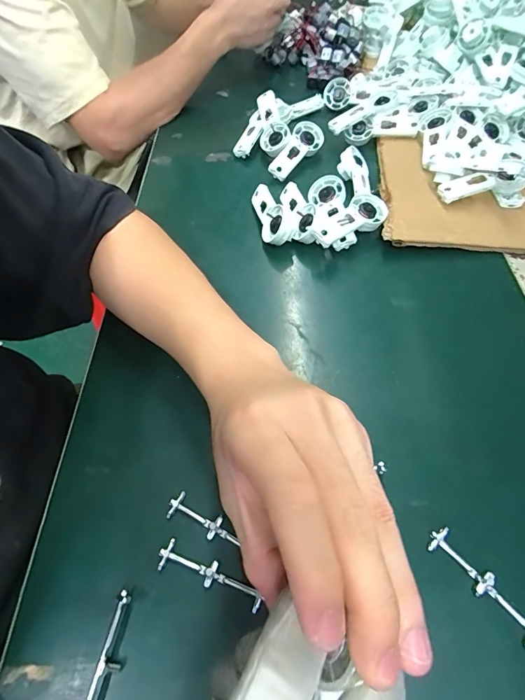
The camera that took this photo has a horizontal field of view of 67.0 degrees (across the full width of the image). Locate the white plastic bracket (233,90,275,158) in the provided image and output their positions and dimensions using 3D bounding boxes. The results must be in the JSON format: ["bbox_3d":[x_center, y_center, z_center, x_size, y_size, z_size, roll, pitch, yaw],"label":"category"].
[{"bbox_3d":[-0.008,-0.301,0.532,0.034,0.013,0.095,28,90,19],"label":"white plastic bracket"}]

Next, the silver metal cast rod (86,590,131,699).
[{"bbox_3d":[-0.088,0.179,0.221,0.011,0.012,0.075,10,58,9],"label":"silver metal cast rod"}]

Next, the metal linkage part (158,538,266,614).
[{"bbox_3d":[-0.034,0.140,0.246,0.069,0.010,0.017,20,58,15],"label":"metal linkage part"}]

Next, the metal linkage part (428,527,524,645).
[{"bbox_3d":[0.133,0.140,0.237,0.017,0.004,0.071,-36,61,-21],"label":"metal linkage part"}]

